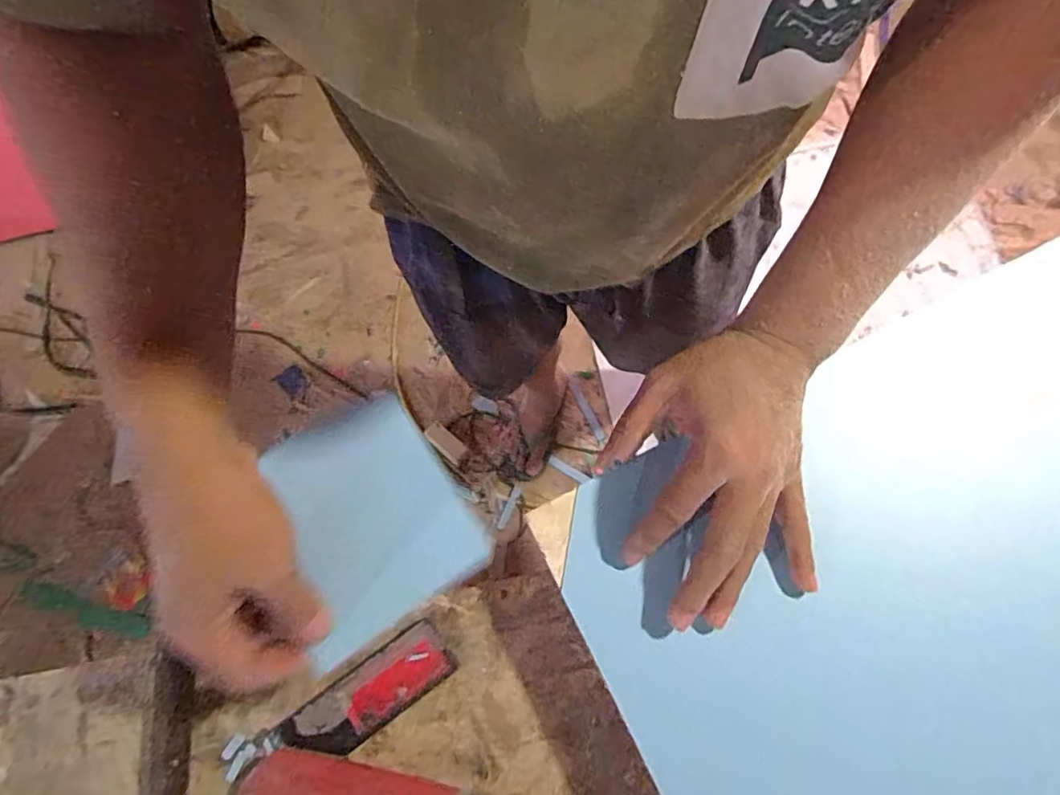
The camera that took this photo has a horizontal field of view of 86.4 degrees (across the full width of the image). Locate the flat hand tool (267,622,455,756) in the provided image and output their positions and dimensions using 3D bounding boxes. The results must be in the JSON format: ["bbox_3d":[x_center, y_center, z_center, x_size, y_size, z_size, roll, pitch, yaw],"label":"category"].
[{"bbox_3d":[-0.110,0.204,0.383,0.118,0.016,0.044,-35,76,-8],"label":"flat hand tool"}]

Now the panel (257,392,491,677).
[{"bbox_3d":[-0.105,0.074,0.353,0.114,0.012,0.130,-32,75,-11],"label":"panel"}]

